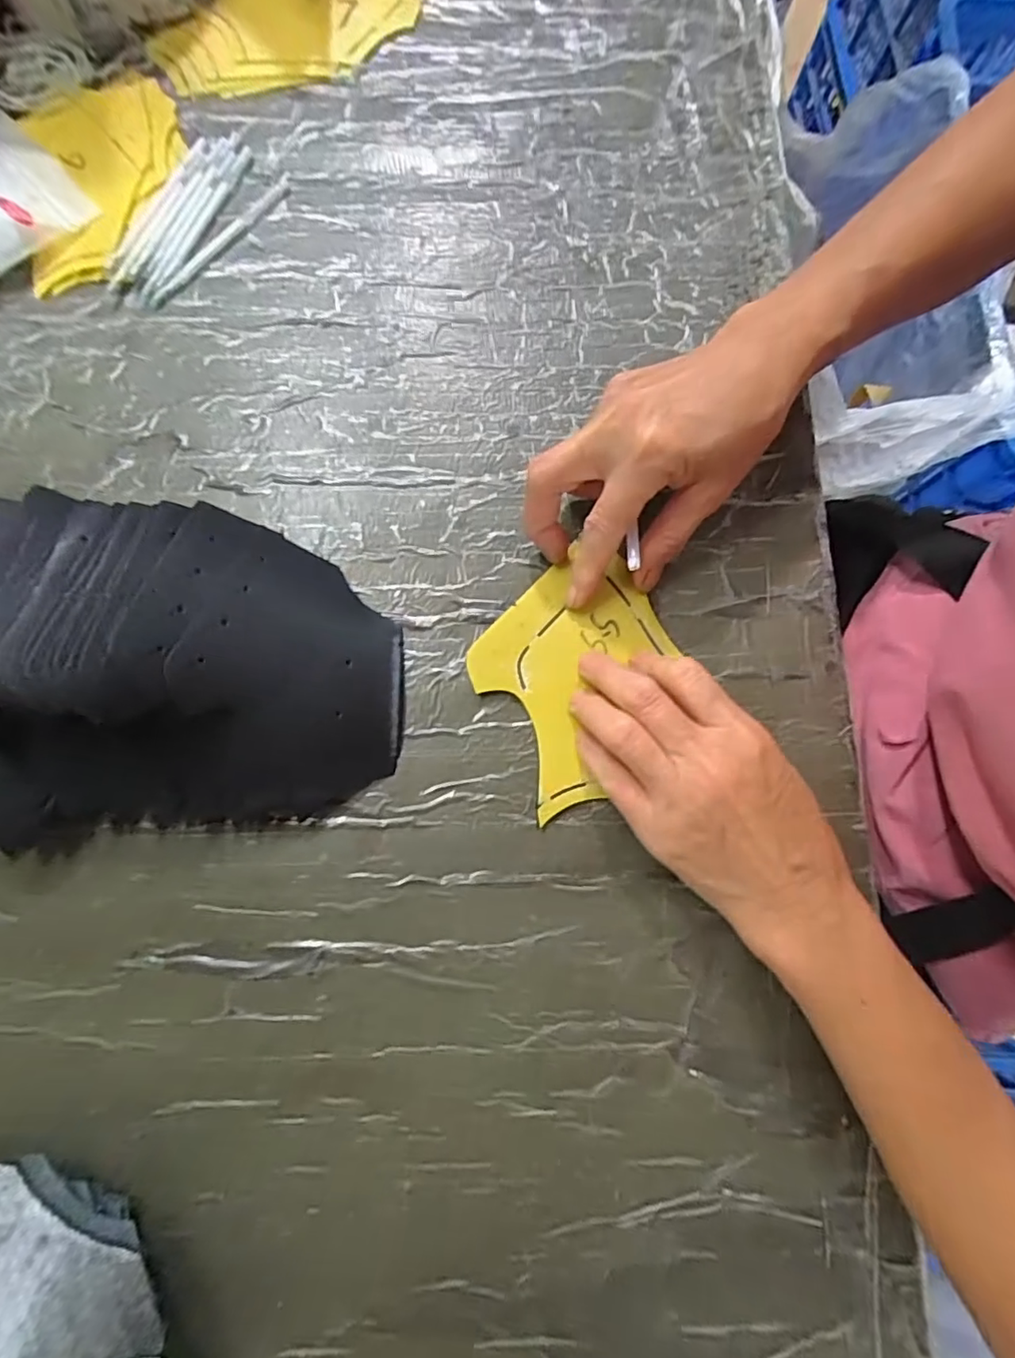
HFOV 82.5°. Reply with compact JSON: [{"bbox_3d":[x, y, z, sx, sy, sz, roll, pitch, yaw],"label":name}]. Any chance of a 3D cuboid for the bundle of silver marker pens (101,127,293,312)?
[{"bbox_3d":[-0.190,-0.277,0.351,0.060,0.009,0.122,32,80,5],"label":"bundle of silver marker pens"}]

